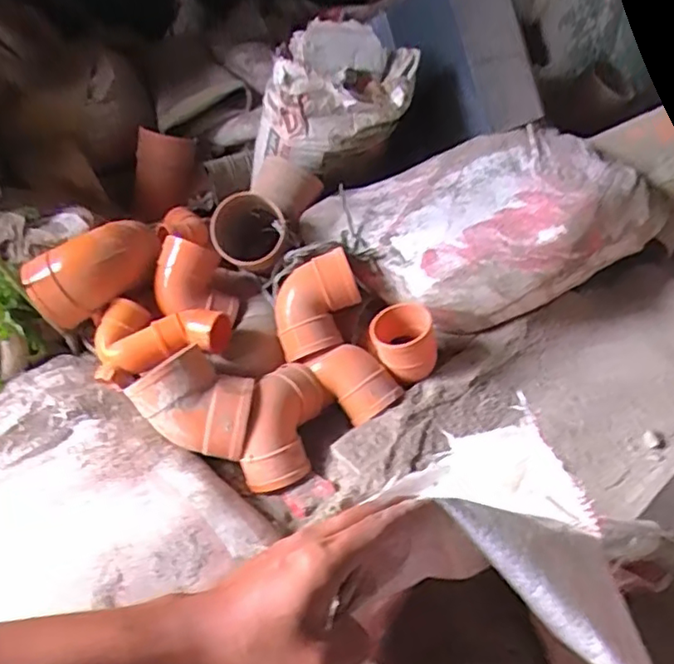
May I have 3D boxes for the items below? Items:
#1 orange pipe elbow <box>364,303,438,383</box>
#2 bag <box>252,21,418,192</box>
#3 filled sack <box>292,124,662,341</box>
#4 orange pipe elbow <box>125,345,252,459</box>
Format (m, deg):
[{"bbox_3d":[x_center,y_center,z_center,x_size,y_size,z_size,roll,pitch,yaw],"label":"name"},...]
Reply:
[{"bbox_3d":[0.097,0.019,0.910,0.101,0.081,0.098,-1,40,4],"label":"orange pipe elbow"},{"bbox_3d":[-0.001,-0.406,1.086,0.215,0.196,0.288,18,45,25],"label":"bag"},{"bbox_3d":[0.252,-0.189,1.041,0.545,0.155,0.378,-30,46,-27],"label":"filled sack"},{"bbox_3d":[-0.196,0.087,0.828,0.163,0.105,0.111,6,41,12],"label":"orange pipe elbow"}]

